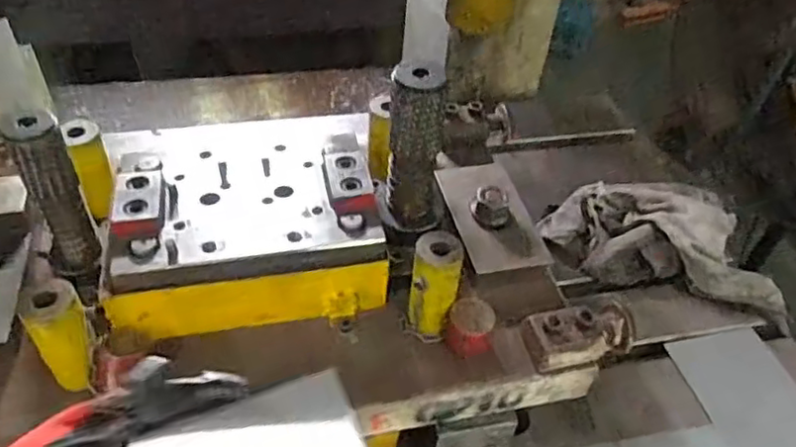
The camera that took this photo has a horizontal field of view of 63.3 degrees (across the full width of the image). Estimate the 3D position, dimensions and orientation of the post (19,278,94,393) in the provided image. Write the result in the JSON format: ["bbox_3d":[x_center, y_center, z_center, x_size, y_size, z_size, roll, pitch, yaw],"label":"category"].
[{"bbox_3d":[-0.257,0.088,0.500,0.040,0.087,0.041,-30,54,-31],"label":"post"}]

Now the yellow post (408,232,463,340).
[{"bbox_3d":[0.032,0.054,0.560,0.038,0.095,0.040,12,44,7],"label":"yellow post"}]

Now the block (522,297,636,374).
[{"bbox_3d":[0.160,0.097,0.562,0.091,0.042,0.045,-7,45,-12],"label":"block"}]

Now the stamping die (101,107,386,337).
[{"bbox_3d":[-0.139,-0.015,0.604,0.231,0.089,0.205,-7,45,-12],"label":"stamping die"}]

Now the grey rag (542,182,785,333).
[{"bbox_3d":[0.346,0.017,0.819,0.298,0.085,0.157,20,47,14],"label":"grey rag"}]

